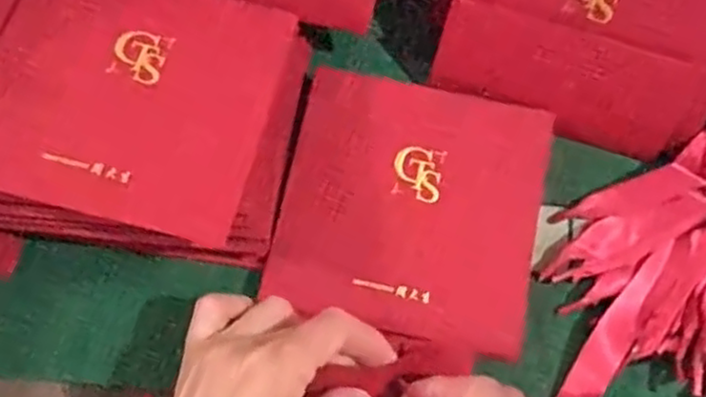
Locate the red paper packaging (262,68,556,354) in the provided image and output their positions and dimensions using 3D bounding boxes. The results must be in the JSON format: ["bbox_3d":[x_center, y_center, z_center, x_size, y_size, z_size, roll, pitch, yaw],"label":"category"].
[{"bbox_3d":[0.034,0.004,0.384,0.140,0.008,0.136,14,75,0],"label":"red paper packaging"}]

